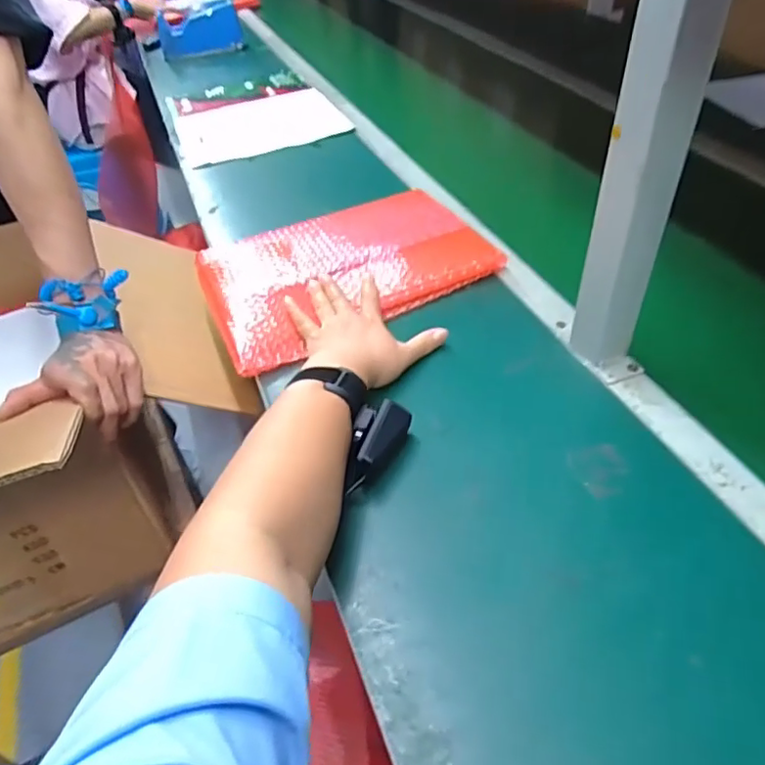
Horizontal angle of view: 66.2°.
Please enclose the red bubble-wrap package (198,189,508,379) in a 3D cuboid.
[{"bbox_3d":[-0.047,-0.136,0.691,0.320,0.042,0.198,-24,47,-18],"label":"red bubble-wrap package"}]

